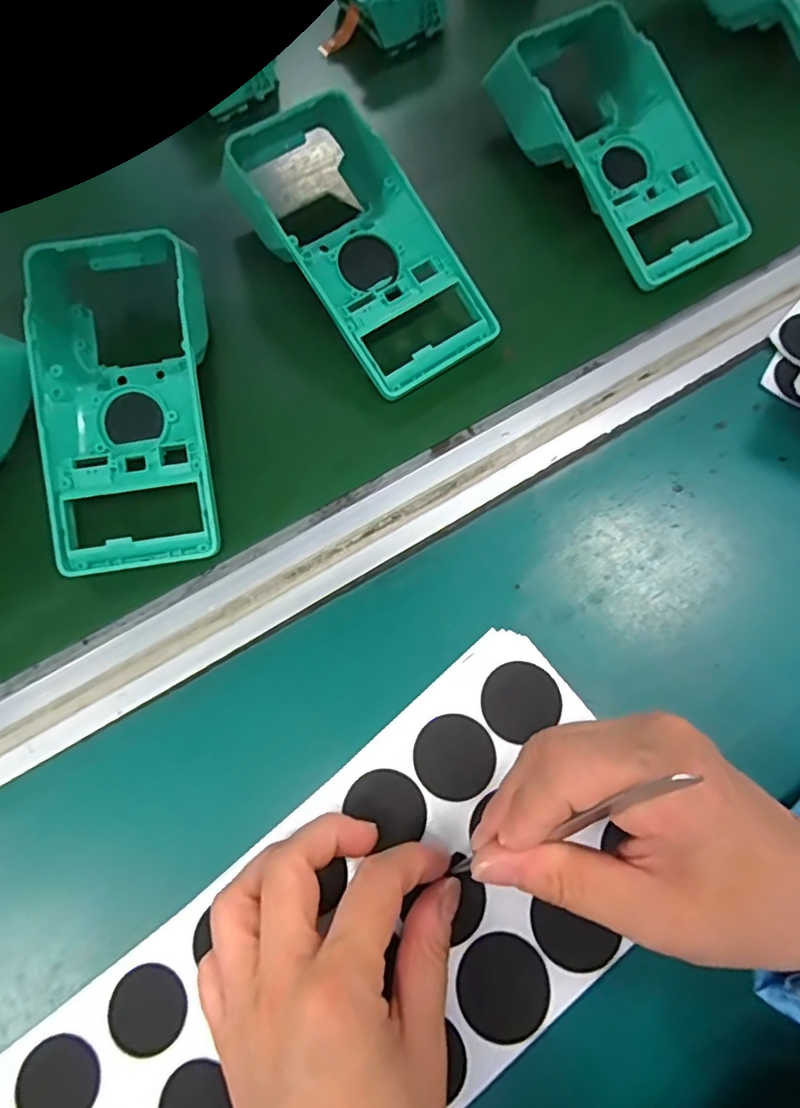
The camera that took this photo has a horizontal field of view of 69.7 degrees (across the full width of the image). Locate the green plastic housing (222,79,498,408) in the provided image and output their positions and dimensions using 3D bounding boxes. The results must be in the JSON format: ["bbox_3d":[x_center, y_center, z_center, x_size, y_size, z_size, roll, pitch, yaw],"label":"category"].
[{"bbox_3d":[-0.024,-0.175,0.330,0.090,0.054,0.166,-33,76,-12],"label":"green plastic housing"}]

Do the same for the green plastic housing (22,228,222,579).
[{"bbox_3d":[-0.144,-0.091,0.304,0.087,0.052,0.195,-7,72,-4],"label":"green plastic housing"}]

